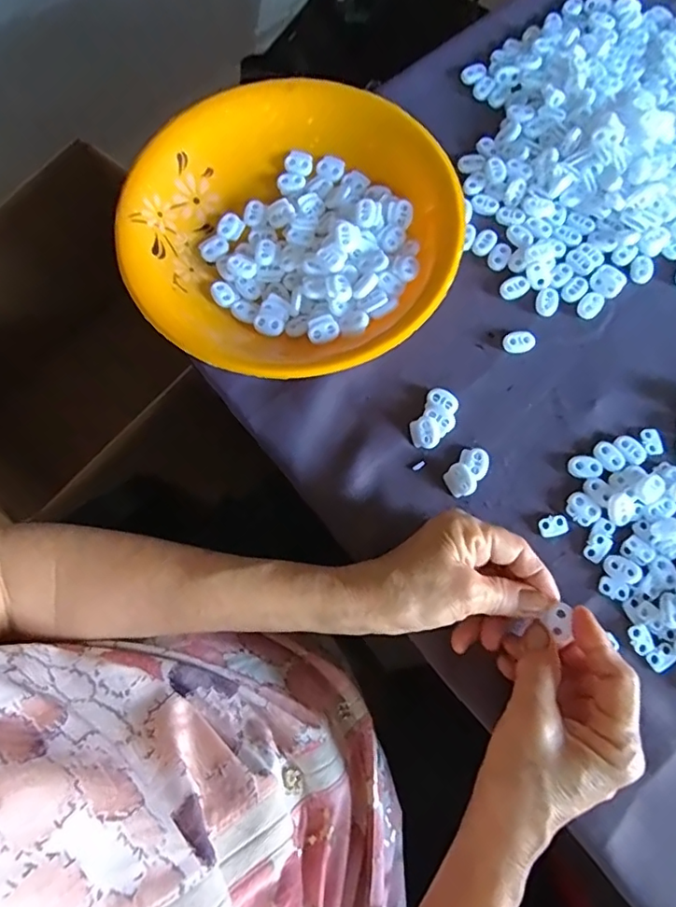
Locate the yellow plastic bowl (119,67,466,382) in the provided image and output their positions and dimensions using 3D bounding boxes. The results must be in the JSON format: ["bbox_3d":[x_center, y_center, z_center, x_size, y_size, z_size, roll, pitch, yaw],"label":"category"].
[{"bbox_3d":[-0.038,-0.166,0.399,0.222,0.052,0.240,0,74,1],"label":"yellow plastic bowl"}]

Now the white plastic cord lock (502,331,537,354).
[{"bbox_3d":[0.132,-0.082,0.400,0.024,0.006,0.016,-13,74,-3],"label":"white plastic cord lock"}]

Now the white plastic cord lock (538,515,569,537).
[{"bbox_3d":[0.144,0.048,0.366,0.019,0.004,0.013,-15,74,-4],"label":"white plastic cord lock"}]

